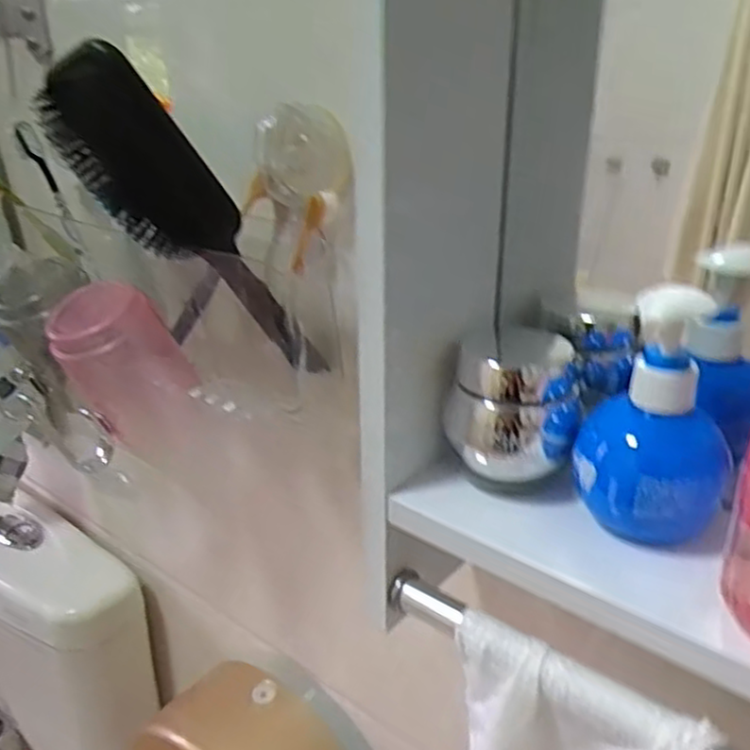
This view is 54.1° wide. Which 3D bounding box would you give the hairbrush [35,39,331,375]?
[{"bbox_3d":[-0.107,-0.083,0.454,0.064,0.237,0.057,-38,30,0],"label":"hairbrush"}]

